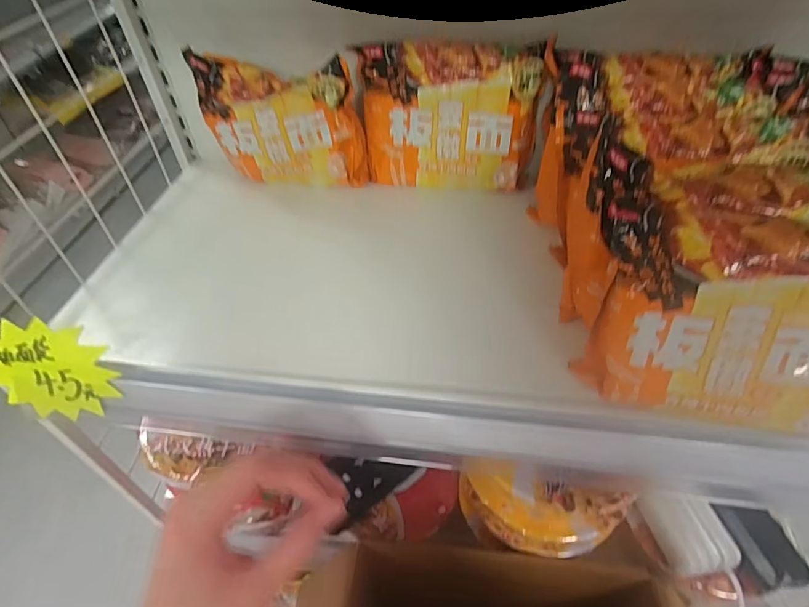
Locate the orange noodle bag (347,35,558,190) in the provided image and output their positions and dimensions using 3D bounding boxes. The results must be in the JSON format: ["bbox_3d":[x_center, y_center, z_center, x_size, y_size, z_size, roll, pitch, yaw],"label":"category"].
[{"bbox_3d":[0.043,-0.177,0.459,0.172,0.123,0.040,5,48,9],"label":"orange noodle bag"}]

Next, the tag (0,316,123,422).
[{"bbox_3d":[-0.259,0.050,0.350,0.100,0.076,0.010,17,26,-2],"label":"tag"}]

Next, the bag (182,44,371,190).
[{"bbox_3d":[-0.123,-0.177,0.474,0.155,0.114,0.047,13,50,16],"label":"bag"}]

